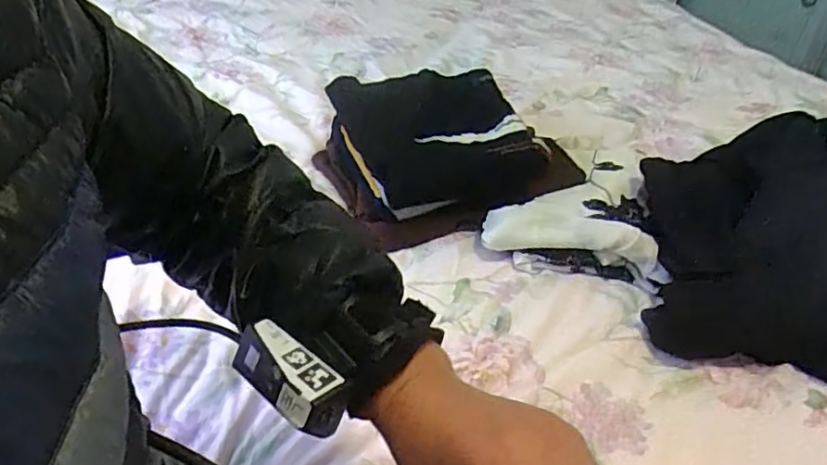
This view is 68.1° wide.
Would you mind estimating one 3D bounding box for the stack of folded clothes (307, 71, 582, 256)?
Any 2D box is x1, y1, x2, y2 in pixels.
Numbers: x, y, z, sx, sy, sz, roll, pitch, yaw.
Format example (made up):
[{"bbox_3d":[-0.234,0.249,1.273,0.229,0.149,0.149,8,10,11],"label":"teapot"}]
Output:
[{"bbox_3d":[0.041,-0.111,0.772,0.290,0.108,0.233,-16,44,-22],"label":"stack of folded clothes"}]

